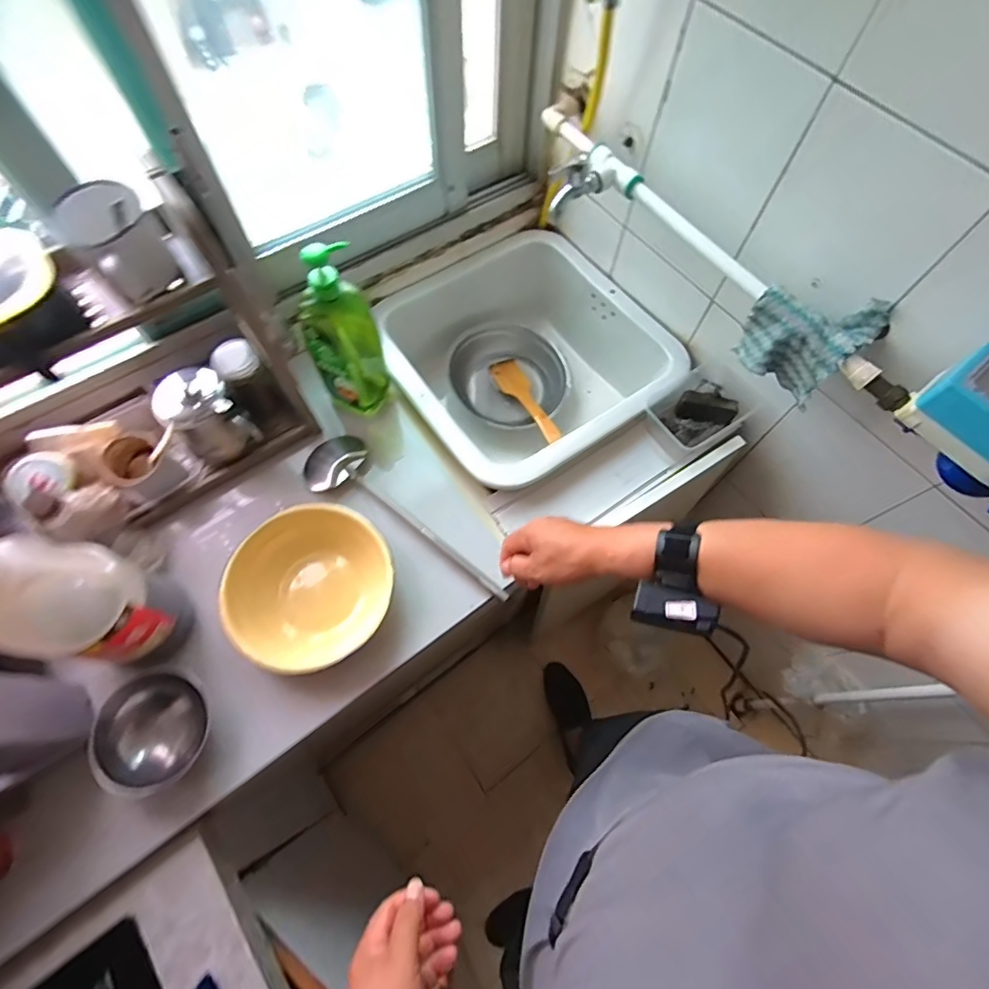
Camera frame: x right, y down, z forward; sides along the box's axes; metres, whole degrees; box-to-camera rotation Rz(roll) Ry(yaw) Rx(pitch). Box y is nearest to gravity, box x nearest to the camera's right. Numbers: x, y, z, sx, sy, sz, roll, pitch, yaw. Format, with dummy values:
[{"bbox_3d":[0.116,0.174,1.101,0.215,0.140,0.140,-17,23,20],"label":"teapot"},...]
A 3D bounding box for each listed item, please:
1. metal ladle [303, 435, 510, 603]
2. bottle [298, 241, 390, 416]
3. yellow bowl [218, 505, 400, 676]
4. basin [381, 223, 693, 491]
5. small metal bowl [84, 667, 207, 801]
[{"bbox_3d":[-0.148,0.040,0.796,0.403,0.061,0.101,39,71,14],"label":"metal ladle"},{"bbox_3d":[-0.219,-0.227,0.742,0.101,0.293,0.071,-25,69,-12],"label":"bottle"},{"bbox_3d":[-0.251,0.133,0.715,0.204,0.107,0.217,1,66,-1],"label":"yellow bowl"},{"bbox_3d":[0.050,-0.233,0.984,0.457,0.245,0.464,-35,72,-16],"label":"basin"},{"bbox_3d":[-0.419,0.282,0.612,0.115,0.062,0.127,7,66,2],"label":"small metal bowl"}]

